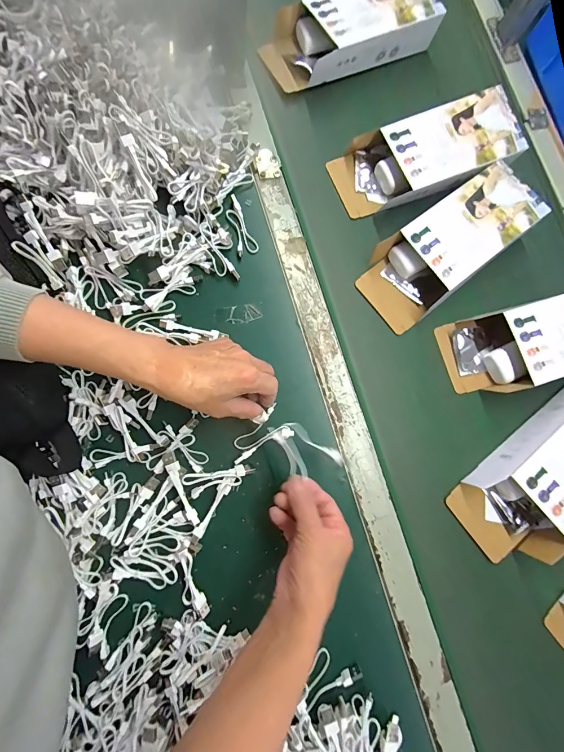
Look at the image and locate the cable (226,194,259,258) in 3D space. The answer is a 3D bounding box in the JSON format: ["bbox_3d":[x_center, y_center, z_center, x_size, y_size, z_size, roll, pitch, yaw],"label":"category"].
[{"bbox_3d":[-0.052,-0.193,0.448,0.028,0.017,0.075,-15,89,-6],"label":"cable"}]

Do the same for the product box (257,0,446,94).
[{"bbox_3d":[0.095,-0.494,0.500,0.251,0.065,0.101,-24,77,-8],"label":"product box"}]

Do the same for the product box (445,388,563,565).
[{"bbox_3d":[0.334,0.116,0.425,0.251,0.059,0.111,-37,79,-10],"label":"product box"}]

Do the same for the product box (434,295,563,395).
[{"bbox_3d":[0.345,-0.046,0.453,0.252,0.054,0.103,-12,76,-5],"label":"product box"}]

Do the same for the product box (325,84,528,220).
[{"bbox_3d":[0.202,-0.302,0.481,0.255,0.062,0.113,-18,77,-6],"label":"product box"}]

